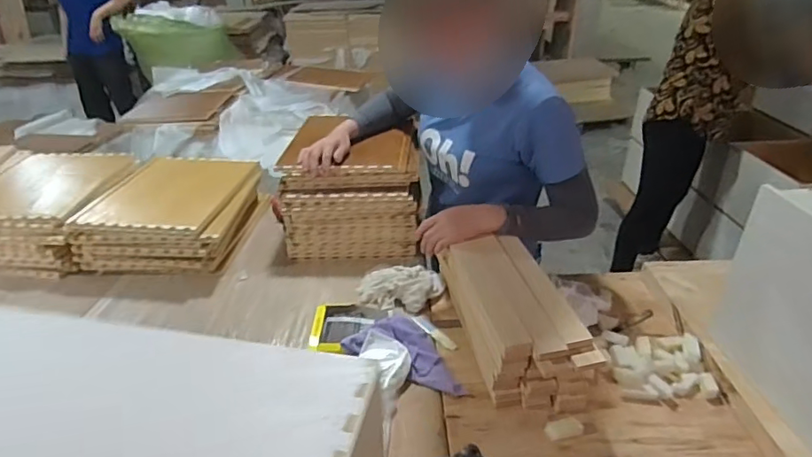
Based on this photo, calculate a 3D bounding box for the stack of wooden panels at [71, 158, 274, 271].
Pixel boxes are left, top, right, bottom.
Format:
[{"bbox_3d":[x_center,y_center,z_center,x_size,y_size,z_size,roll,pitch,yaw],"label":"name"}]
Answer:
[{"bbox_3d":[-0.531,-0.038,1.217,0.325,0.129,0.342,2,31,4],"label":"stack of wooden panels"}]

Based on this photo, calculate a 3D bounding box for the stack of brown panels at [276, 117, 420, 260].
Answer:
[{"bbox_3d":[-0.117,-0.090,1.210,0.301,0.197,0.261,0,31,1],"label":"stack of brown panels"}]

